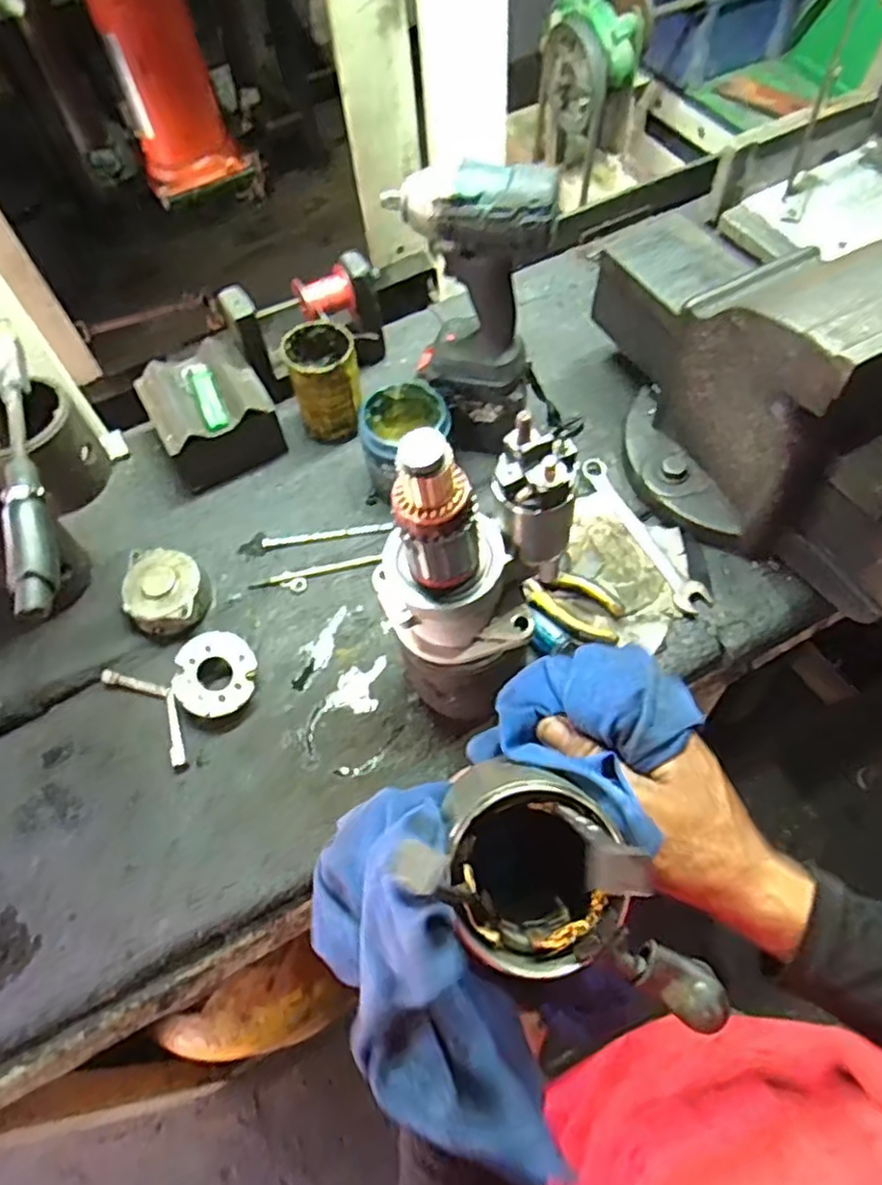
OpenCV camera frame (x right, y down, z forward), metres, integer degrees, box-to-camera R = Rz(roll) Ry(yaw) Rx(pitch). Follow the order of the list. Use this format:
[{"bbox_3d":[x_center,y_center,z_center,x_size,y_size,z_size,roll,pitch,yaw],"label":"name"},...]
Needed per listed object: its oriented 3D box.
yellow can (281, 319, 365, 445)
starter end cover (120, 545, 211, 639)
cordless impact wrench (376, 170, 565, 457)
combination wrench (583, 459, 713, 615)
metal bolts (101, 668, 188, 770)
[{"bbox_3d":[-0.127,-0.232,0.779,0.076,0.110,0.078,-2,60,3],"label":"yellow can"},{"bbox_3d":[-0.276,-0.003,0.698,0.077,0.039,0.088,-10,60,-1],"label":"starter end cover"},{"bbox_3d":[0.032,-0.259,0.667,0.144,0.270,0.068,8,62,9],"label":"cordless impact wrench"},{"bbox_3d":[0.208,-0.063,0.718,0.033,0.014,0.202,-23,62,-9],"label":"combination wrench"},{"bbox_3d":[-0.272,0.107,0.662,0.045,0.009,0.122,-44,76,-6],"label":"metal bolts"}]

